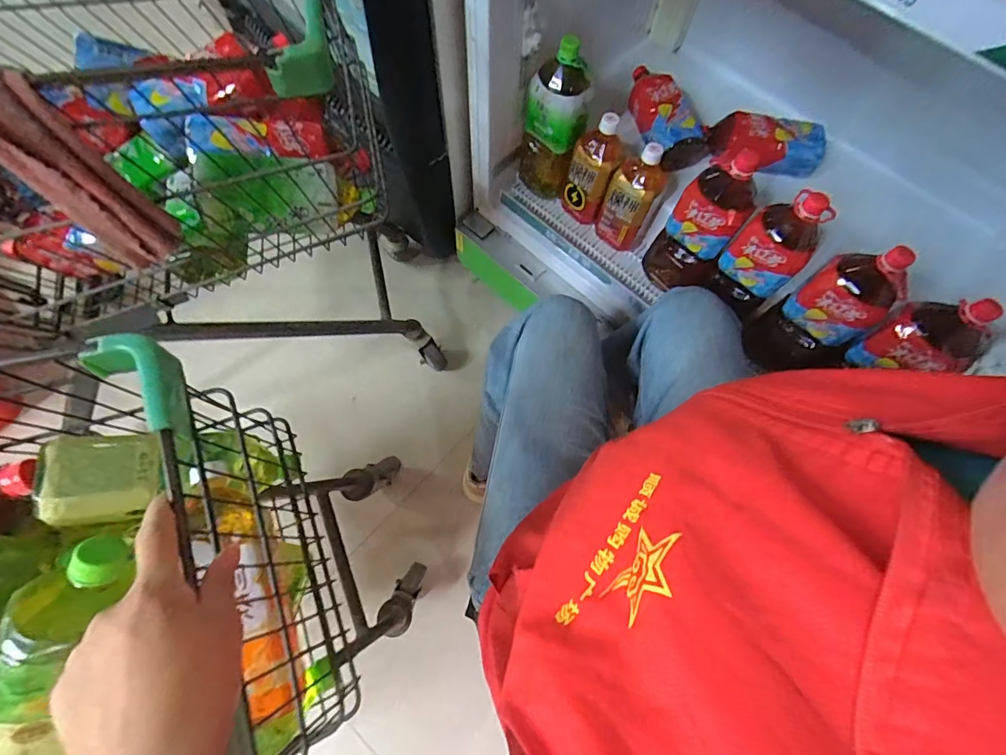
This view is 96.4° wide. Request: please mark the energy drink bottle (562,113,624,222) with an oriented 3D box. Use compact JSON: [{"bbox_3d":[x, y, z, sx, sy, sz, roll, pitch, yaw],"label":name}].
[{"bbox_3d":[0.178,-0.405,0.868,0.093,0.229,0.077,38,64,10],"label":"energy drink bottle"}]

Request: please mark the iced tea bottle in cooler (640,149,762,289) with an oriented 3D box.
[{"bbox_3d":[0.337,-0.254,0.775,0.113,0.278,0.086,24,72,6],"label":"iced tea bottle in cooler"}]

